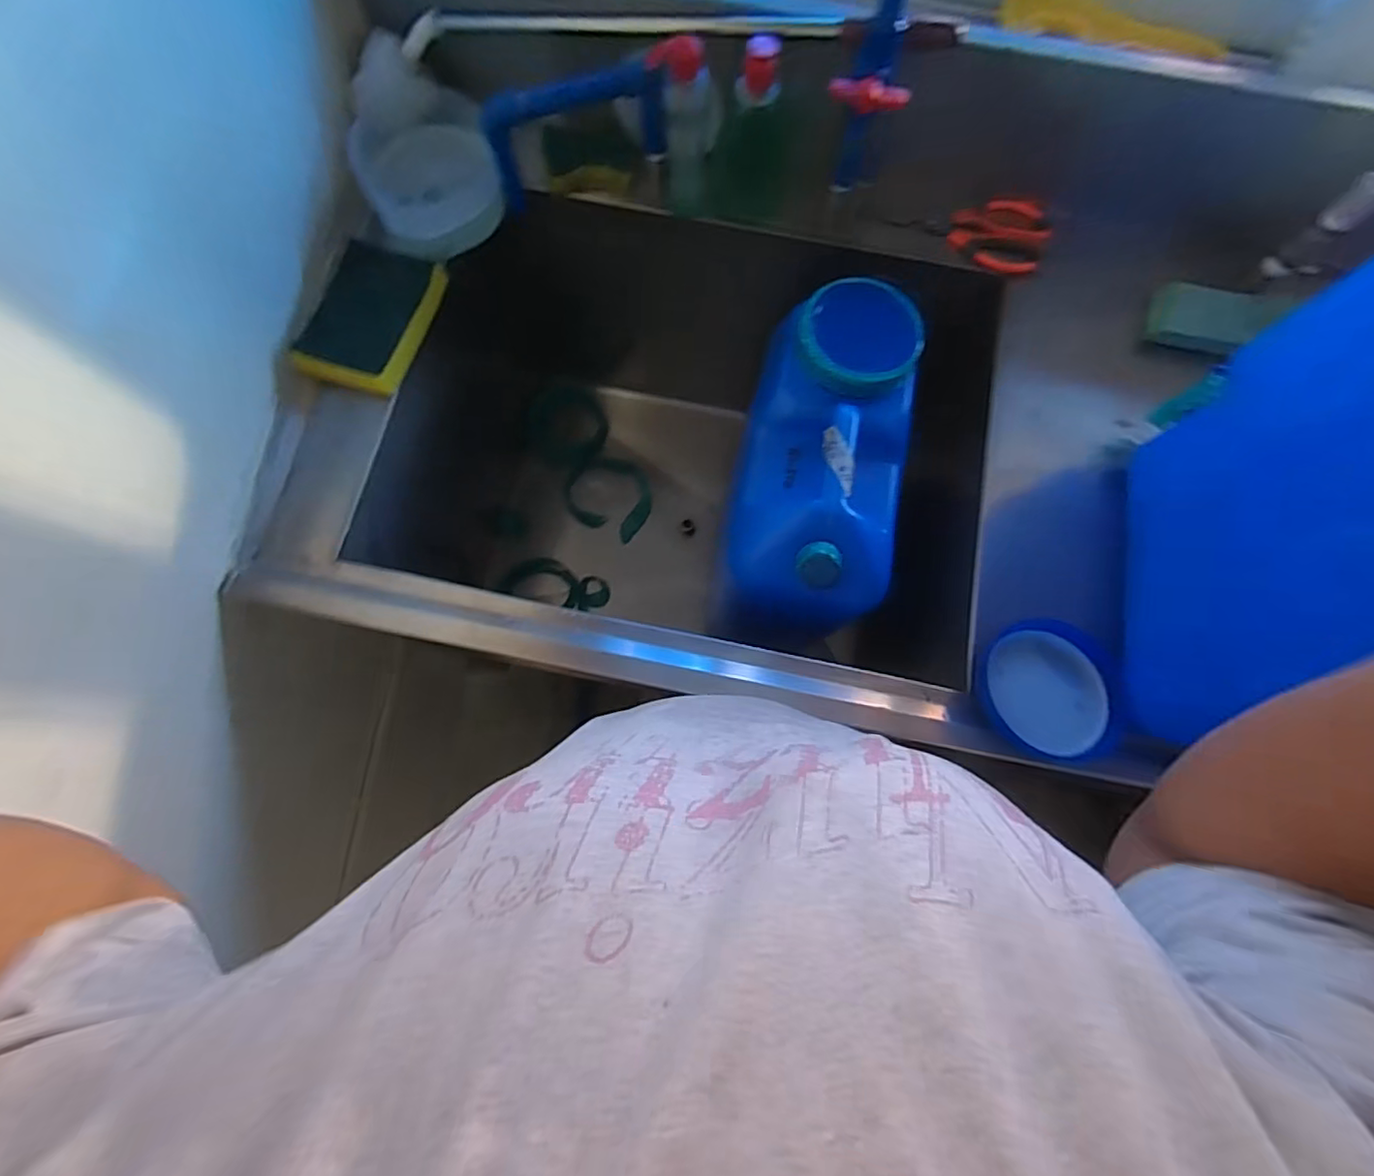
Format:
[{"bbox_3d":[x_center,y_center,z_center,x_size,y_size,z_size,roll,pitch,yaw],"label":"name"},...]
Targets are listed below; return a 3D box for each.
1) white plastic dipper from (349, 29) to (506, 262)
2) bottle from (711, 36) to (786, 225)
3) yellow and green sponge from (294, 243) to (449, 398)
[{"bbox_3d":[-0.275,-0.456,0.613,0.136,0.089,0.193,-24,78,-7],"label":"white plastic dipper"},{"bbox_3d":[0.067,-0.456,0.593,0.079,0.168,0.055,5,76,0],"label":"bottle"},{"bbox_3d":[-0.314,-0.270,0.592,0.093,0.034,0.148,14,77,2],"label":"yellow and green sponge"}]

